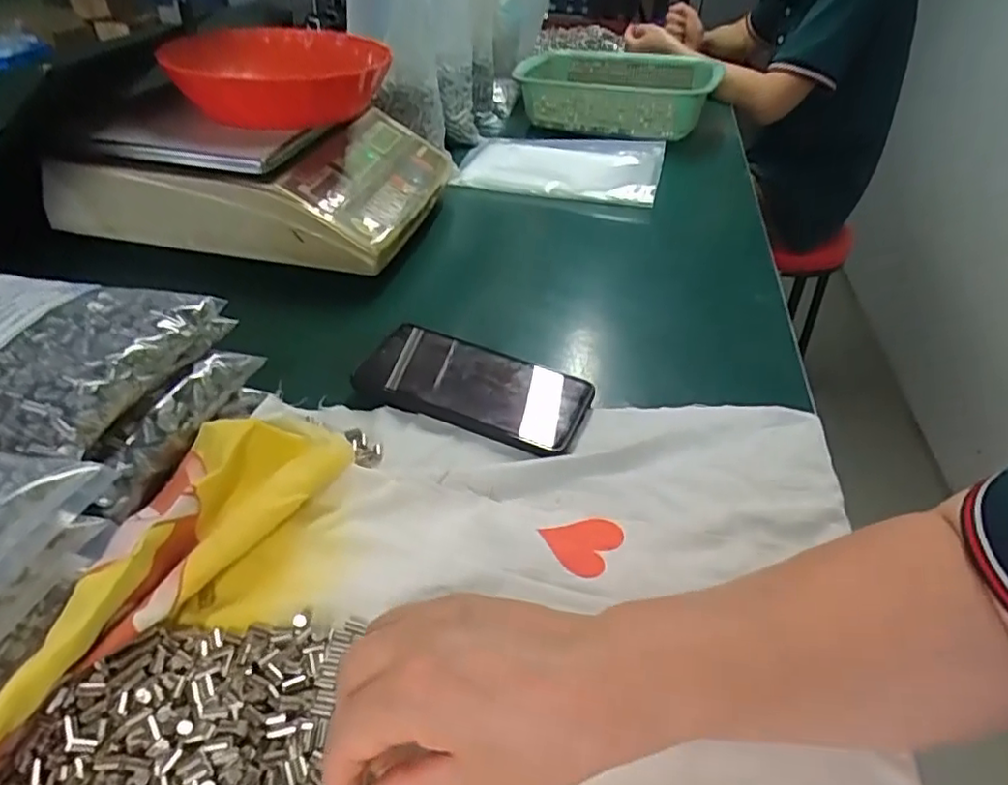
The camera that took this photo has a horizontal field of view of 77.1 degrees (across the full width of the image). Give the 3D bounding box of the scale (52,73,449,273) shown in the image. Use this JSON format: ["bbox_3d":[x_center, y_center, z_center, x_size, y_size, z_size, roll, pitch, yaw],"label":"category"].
[{"bbox_3d":[-0.240,-0.238,0.660,0.306,0.089,0.306,10,40,6],"label":"scale"}]

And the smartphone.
[{"bbox_3d":[-0.022,-0.007,0.454,0.162,0.014,0.078,17,41,15],"label":"smartphone"}]

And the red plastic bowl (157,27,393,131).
[{"bbox_3d":[-0.219,-0.313,0.629,0.189,0.060,0.189,-6,41,-13],"label":"red plastic bowl"}]

